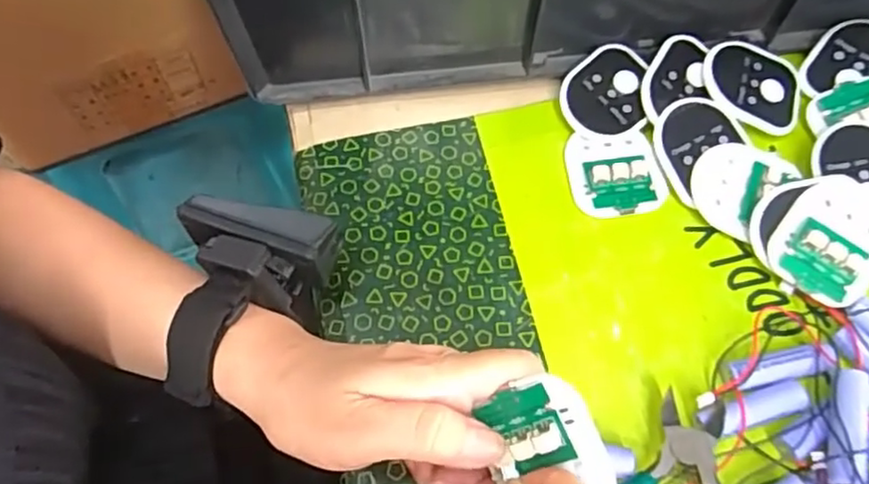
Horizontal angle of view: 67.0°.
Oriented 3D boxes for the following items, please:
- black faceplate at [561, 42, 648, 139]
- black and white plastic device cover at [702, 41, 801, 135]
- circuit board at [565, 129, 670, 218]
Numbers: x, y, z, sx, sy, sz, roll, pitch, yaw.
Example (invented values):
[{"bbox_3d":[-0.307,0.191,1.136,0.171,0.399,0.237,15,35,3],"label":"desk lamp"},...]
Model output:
[{"bbox_3d":[0.095,-0.085,0.369,0.045,0.005,0.056,4,74,3],"label":"black faceplate"},{"bbox_3d":[0.176,-0.089,0.358,0.055,0.005,0.055,29,67,12],"label":"black and white plastic device cover"},{"bbox_3d":[0.098,-0.038,0.354,0.049,0.009,0.049,-7,66,0],"label":"circuit board"}]

